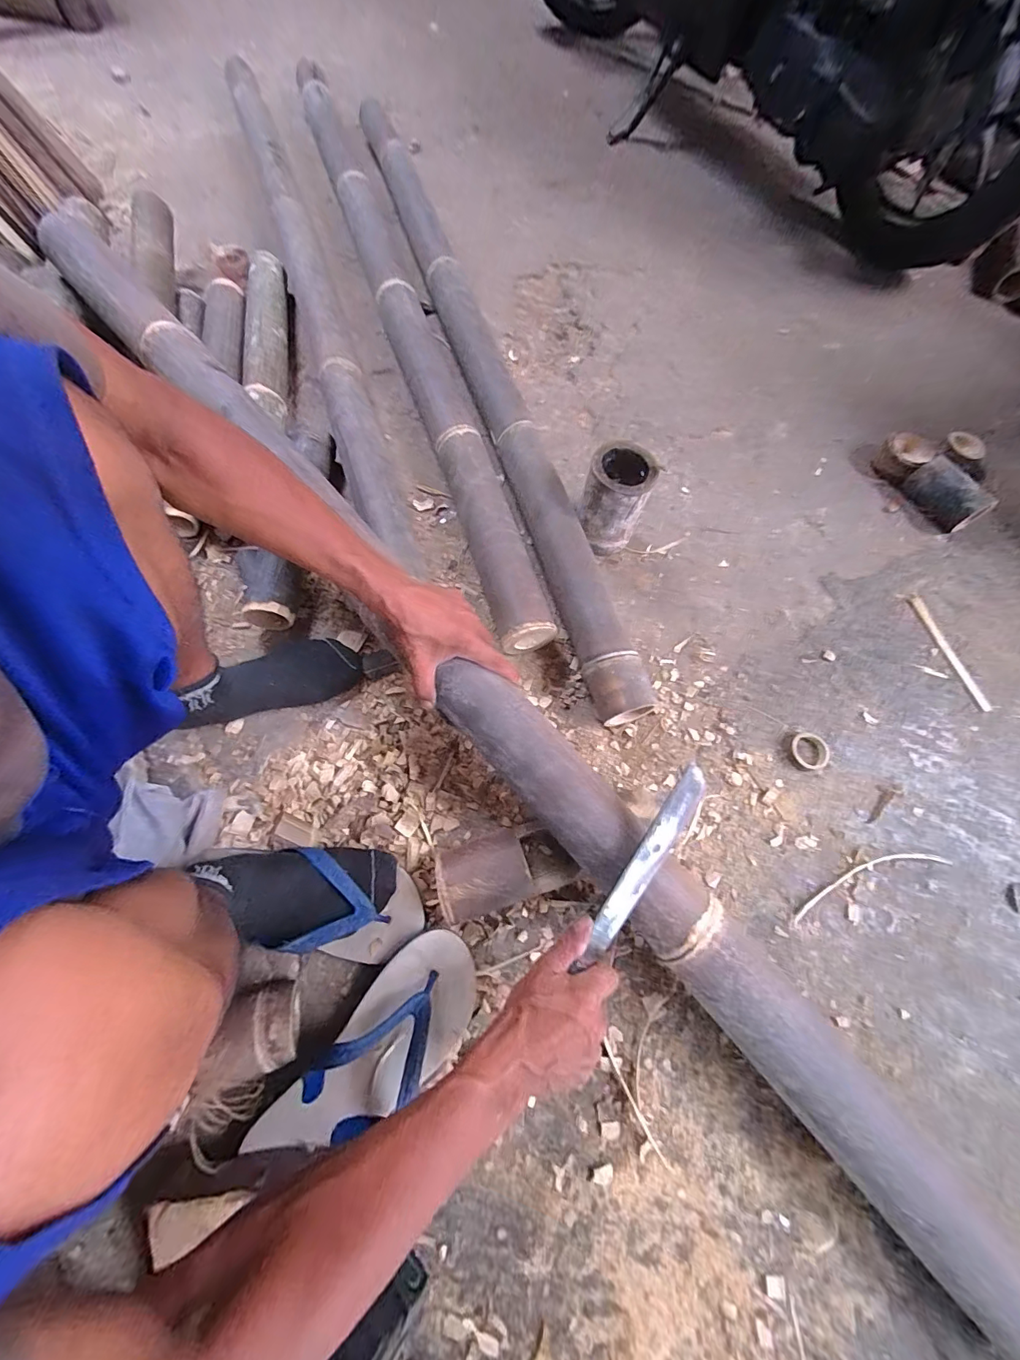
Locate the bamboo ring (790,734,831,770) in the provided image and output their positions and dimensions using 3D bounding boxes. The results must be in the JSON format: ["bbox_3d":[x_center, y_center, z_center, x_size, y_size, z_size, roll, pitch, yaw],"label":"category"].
[{"bbox_3d":[0.416,0.100,0.618,0.048,0.014,0.050,1,68,-2],"label":"bamboo ring"}]

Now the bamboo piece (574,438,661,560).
[{"bbox_3d":[0.159,-0.273,0.690,0.090,0.143,0.090,23,69,7],"label":"bamboo piece"}]

